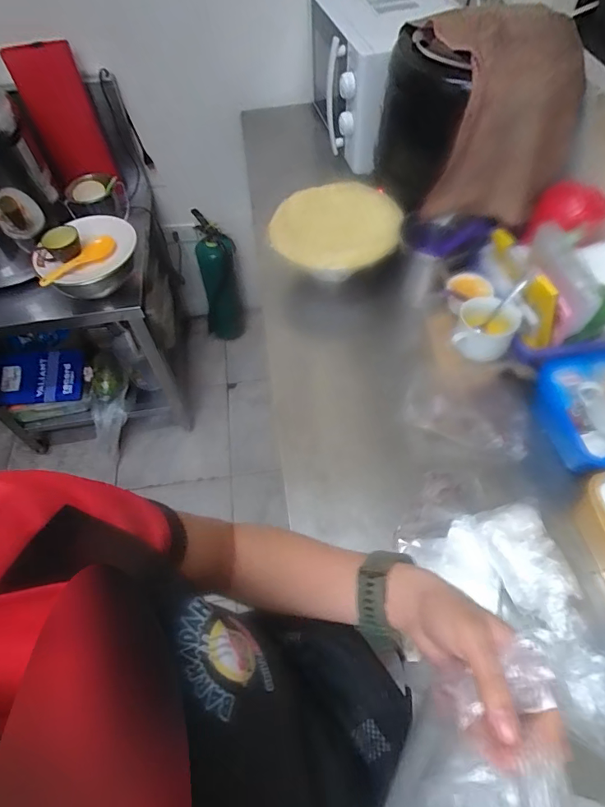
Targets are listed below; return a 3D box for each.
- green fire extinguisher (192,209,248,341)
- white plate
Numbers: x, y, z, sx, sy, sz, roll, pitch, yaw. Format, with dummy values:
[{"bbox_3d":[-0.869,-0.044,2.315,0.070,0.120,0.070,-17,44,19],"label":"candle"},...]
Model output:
[{"bbox_3d":[-0.317,-0.453,1.771,0.160,0.456,0.154,-9,56,-3],"label":"green fire extinguisher"},{"bbox_3d":[-0.538,-0.399,1.149,0.236,0.046,0.249,-2,56,2],"label":"white plate"}]

